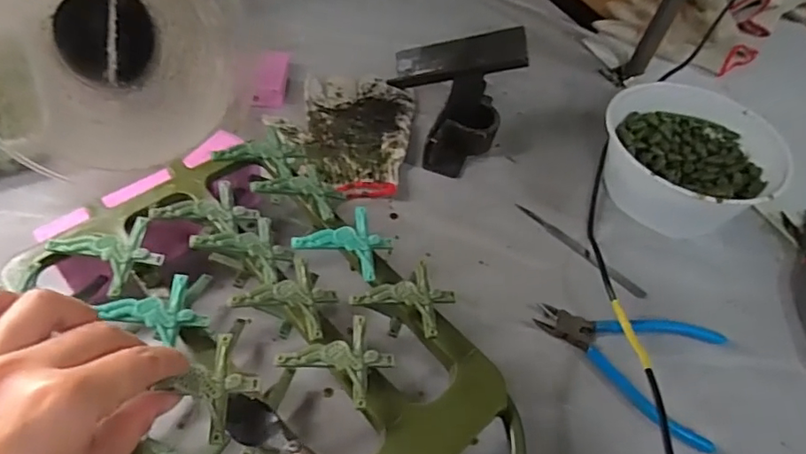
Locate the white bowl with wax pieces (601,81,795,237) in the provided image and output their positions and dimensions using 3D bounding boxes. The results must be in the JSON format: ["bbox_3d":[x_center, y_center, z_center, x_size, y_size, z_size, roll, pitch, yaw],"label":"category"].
[{"bbox_3d":[0.275,-0.065,0.542,0.170,0.069,0.157,3,50,-4],"label":"white bowl with wax pieces"}]

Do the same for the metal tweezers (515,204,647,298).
[{"bbox_3d":[0.162,0.020,0.510,0.139,0.009,0.015,39,57,24],"label":"metal tweezers"}]

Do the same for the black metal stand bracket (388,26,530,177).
[{"bbox_3d":[0.050,-0.129,0.544,0.122,0.110,0.104,8,50,1],"label":"black metal stand bracket"}]

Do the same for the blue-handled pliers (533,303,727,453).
[{"bbox_3d":[0.178,0.099,0.435,0.140,0.015,0.103,24,52,13],"label":"blue-handled pliers"}]

